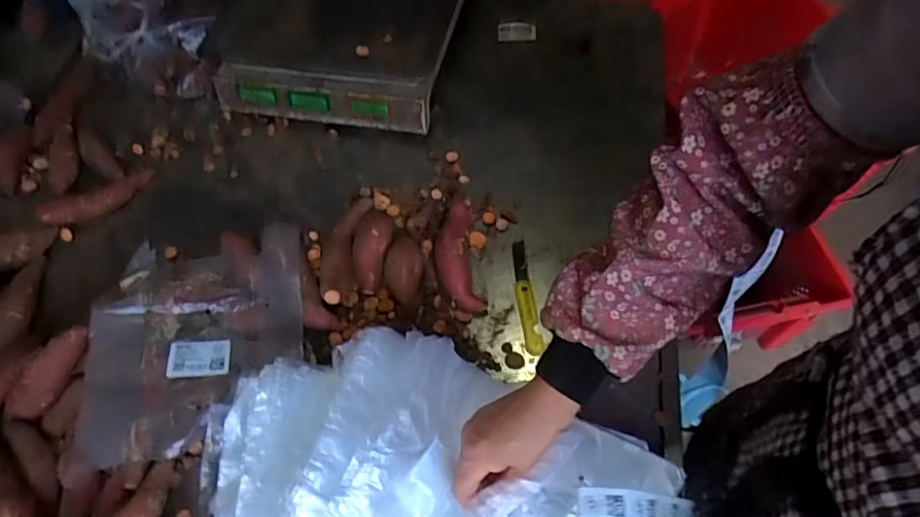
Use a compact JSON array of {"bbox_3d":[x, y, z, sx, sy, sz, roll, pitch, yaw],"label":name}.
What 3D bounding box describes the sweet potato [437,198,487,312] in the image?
[{"bbox_3d":[-0.004,-0.004,0.648,0.049,0.044,0.137,-9,58,-1],"label":"sweet potato"}]

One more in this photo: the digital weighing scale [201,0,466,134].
[{"bbox_3d":[-0.162,-0.331,0.819,0.299,0.101,0.285,7,59,9],"label":"digital weighing scale"}]

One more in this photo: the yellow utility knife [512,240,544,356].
[{"bbox_3d":[0.076,0.042,0.640,0.019,0.011,0.144,-7,58,0],"label":"yellow utility knife"}]

